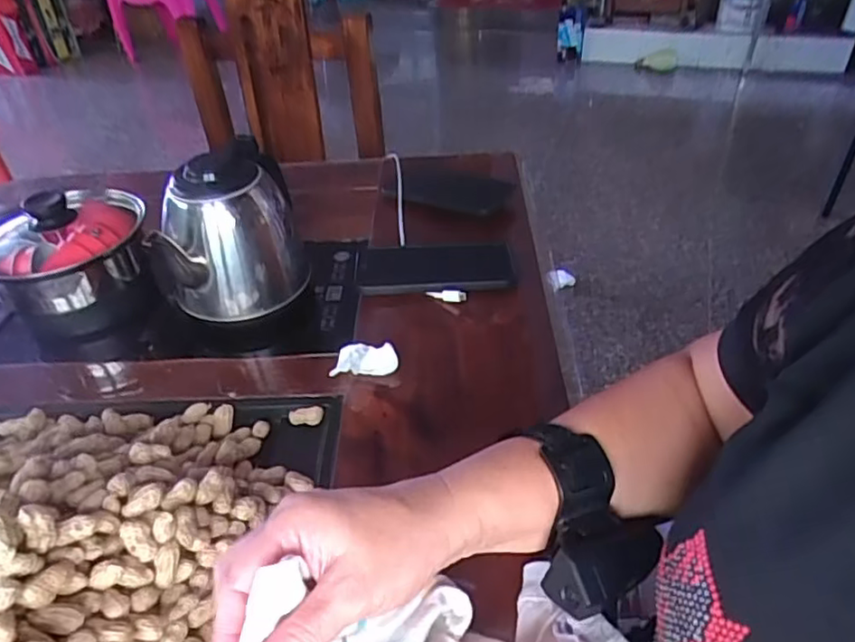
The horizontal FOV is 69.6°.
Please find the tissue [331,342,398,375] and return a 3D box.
[{"bbox_3d":[-0.055,0.035,0.539,0.055,0.029,0.028,1,39,7],"label":"tissue"}]

